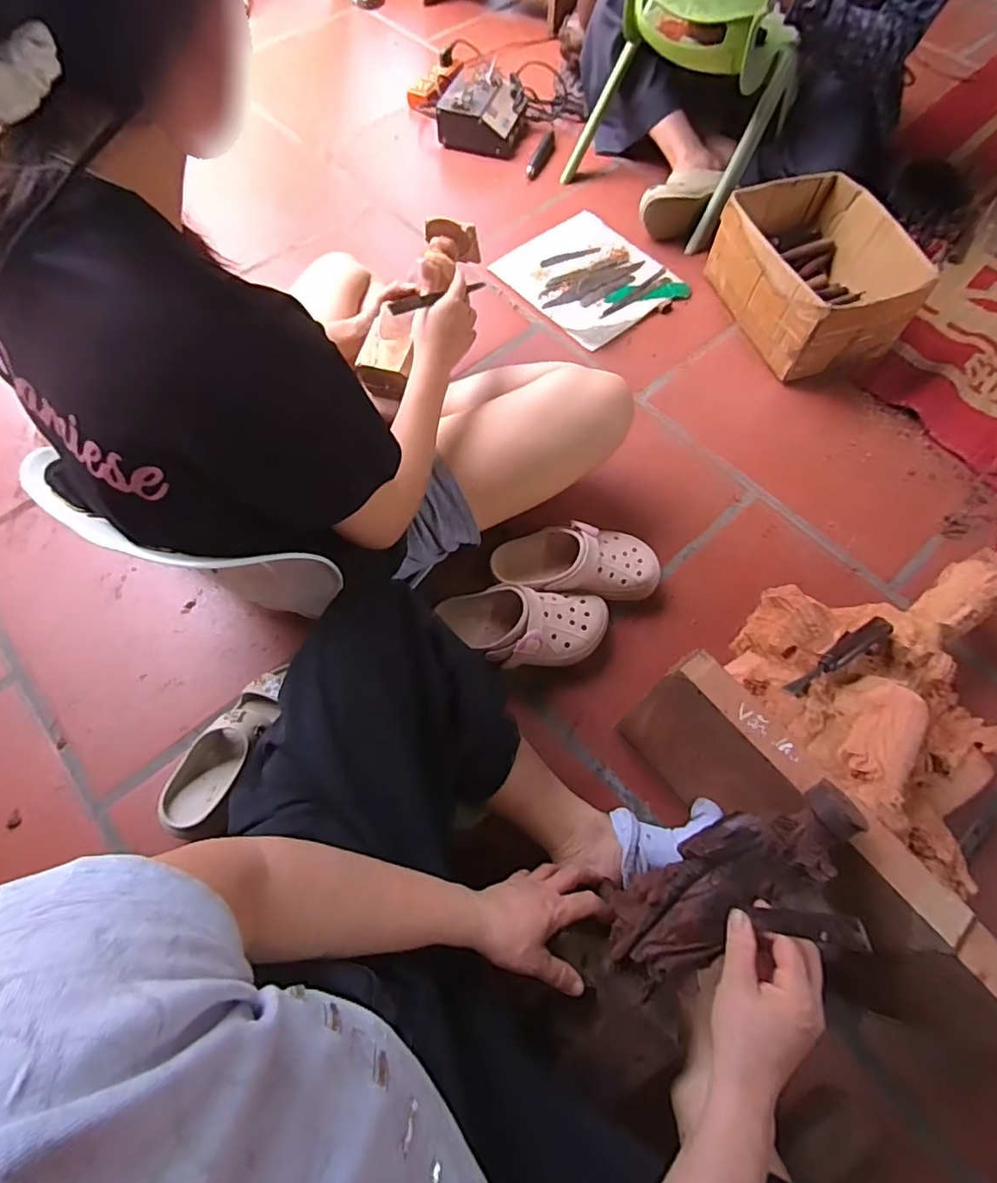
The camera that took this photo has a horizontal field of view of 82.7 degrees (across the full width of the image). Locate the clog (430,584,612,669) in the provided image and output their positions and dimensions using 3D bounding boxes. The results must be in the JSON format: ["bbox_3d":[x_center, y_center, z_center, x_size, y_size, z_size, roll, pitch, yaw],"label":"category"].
[{"bbox_3d":[0.032,0.050,0.795,0.240,0.089,0.108,1,66,0],"label":"clog"}]

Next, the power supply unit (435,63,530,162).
[{"bbox_3d":[-0.035,-1.131,1.340,0.182,0.097,0.174,14,66,6],"label":"power supply unit"}]

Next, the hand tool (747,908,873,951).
[{"bbox_3d":[0.232,0.251,0.427,0.012,0.106,0.020,13,65,-20],"label":"hand tool"}]

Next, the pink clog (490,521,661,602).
[{"bbox_3d":[0.113,-0.043,0.839,0.243,0.093,0.102,3,66,1],"label":"pink clog"}]

